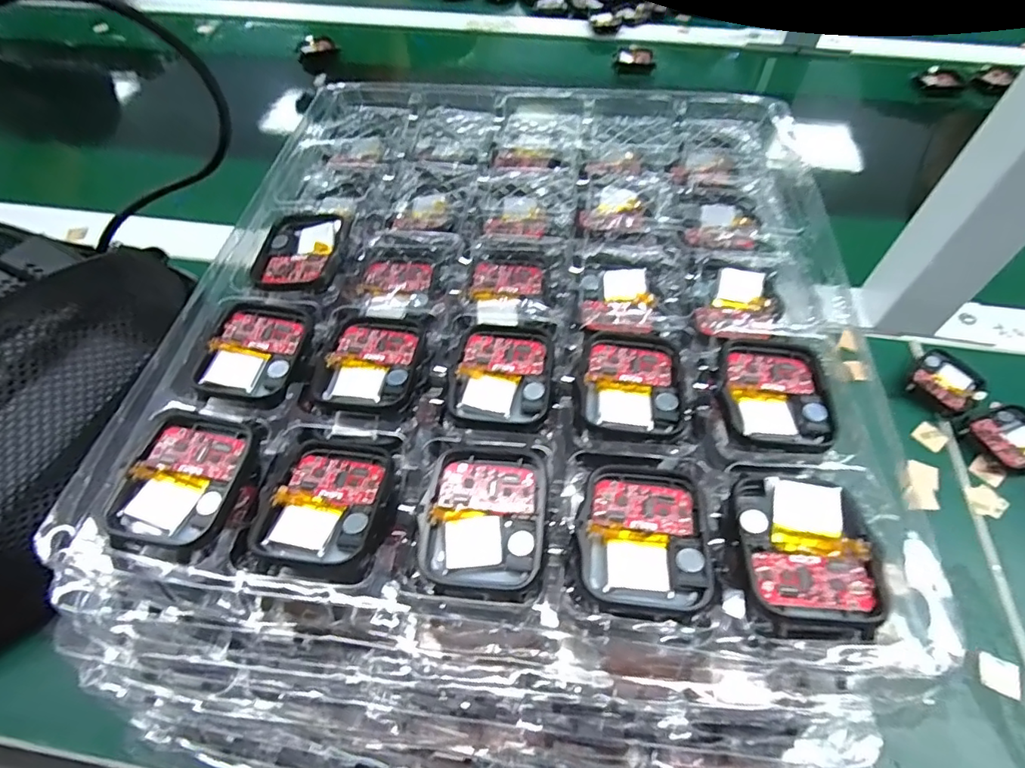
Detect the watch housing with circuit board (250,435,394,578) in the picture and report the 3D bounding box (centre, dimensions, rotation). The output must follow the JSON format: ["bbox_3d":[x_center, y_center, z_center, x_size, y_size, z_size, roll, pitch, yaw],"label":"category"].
[{"bbox_3d":[-0.060,0.038,0.169,0.040,0.010,0.048,3,56,3],"label":"watch housing with circuit board"}]

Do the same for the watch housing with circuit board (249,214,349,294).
[{"bbox_3d":[-0.094,-0.061,0.233,0.039,0.009,0.047,10,56,7],"label":"watch housing with circuit board"}]

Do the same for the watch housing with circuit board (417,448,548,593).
[{"bbox_3d":[-0.009,0.041,0.161,0.037,0.010,0.042,6,56,5],"label":"watch housing with circuit board"}]

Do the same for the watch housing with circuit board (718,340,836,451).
[{"bbox_3d":[0.093,0.003,0.185,0.036,0.006,0.043,8,56,6],"label":"watch housing with circuit board"}]

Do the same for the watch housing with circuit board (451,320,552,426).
[{"bbox_3d":[-0.003,-0.004,0.196,0.035,0.006,0.041,7,56,5],"label":"watch housing with circuit board"}]

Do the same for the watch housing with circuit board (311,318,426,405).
[{"bbox_3d":[-0.054,-0.009,0.202,0.036,0.005,0.039,7,56,6],"label":"watch housing with circuit board"}]

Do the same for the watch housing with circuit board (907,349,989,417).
[{"bbox_3d":[0.273,-0.001,0.328,0.047,0.011,0.035,-37,63,-22],"label":"watch housing with circuit board"}]

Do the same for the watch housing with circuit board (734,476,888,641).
[{"bbox_3d":[0.085,0.049,0.150,0.036,0.005,0.045,4,56,3],"label":"watch housing with circuit board"}]

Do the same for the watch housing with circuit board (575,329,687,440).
[{"bbox_3d":[0.043,-0.001,0.191,0.036,0.006,0.042,6,56,5],"label":"watch housing with circuit board"}]

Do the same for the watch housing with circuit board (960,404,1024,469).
[{"bbox_3d":[0.295,0.032,0.304,0.043,0.011,0.039,-24,59,-15],"label":"watch housing with circuit board"}]

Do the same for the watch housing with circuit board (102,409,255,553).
[{"bbox_3d":[-0.106,0.030,0.169,0.037,0.007,0.044,8,56,6],"label":"watch housing with circuit board"}]

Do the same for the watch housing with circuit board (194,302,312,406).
[{"bbox_3d":[-0.099,-0.013,0.202,0.036,0.006,0.044,5,56,4],"label":"watch housing with circuit board"}]

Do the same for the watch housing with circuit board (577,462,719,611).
[{"bbox_3d":[0.040,0.045,0.158,0.037,0.008,0.042,6,56,4],"label":"watch housing with circuit board"}]

